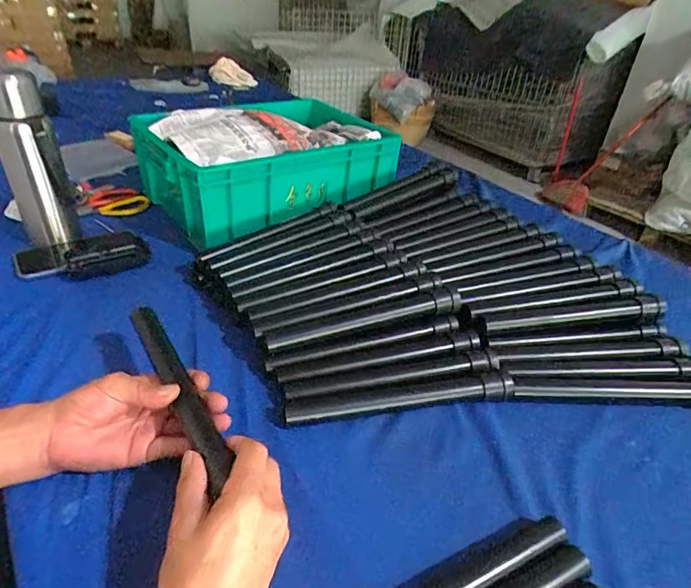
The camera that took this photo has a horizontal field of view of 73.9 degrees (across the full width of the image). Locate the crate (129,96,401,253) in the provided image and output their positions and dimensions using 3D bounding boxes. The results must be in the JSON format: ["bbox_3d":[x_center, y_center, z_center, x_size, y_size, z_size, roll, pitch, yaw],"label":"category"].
[{"bbox_3d":[-0.142,-0.245,0.838,0.396,0.143,0.328,-21,42,-33],"label":"crate"}]

